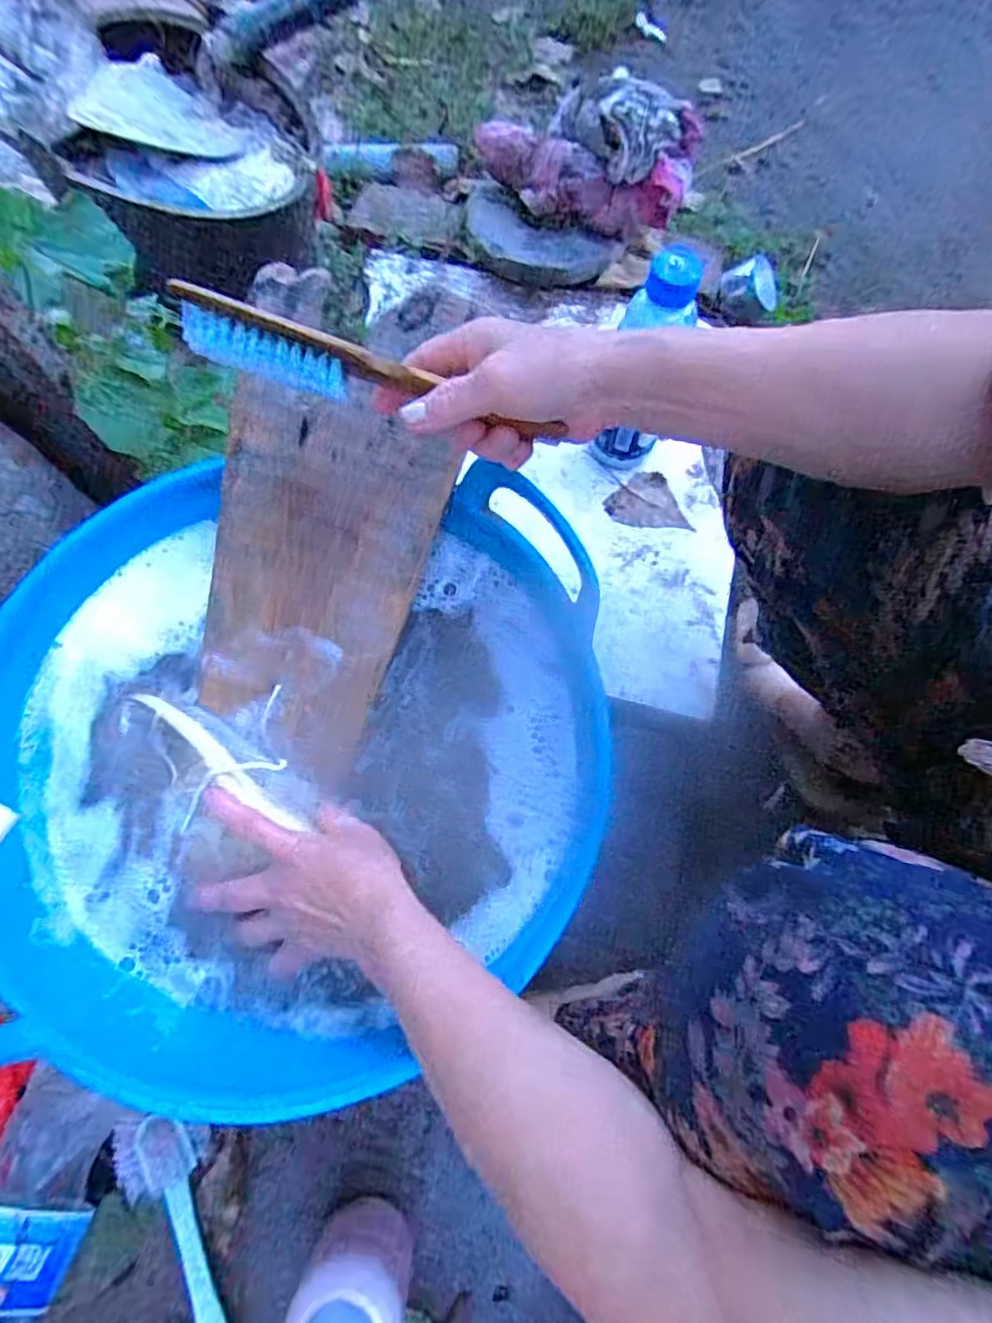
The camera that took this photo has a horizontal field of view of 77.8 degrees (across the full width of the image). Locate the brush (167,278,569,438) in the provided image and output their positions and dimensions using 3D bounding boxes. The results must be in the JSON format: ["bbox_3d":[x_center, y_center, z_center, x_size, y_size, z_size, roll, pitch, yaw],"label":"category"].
[{"bbox_3d":[-0.067,-0.150,0.328,0.201,0.030,0.021,15,71,-7],"label":"brush"}]

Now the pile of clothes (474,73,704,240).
[{"bbox_3d":[0.097,-0.589,0.707,0.258,0.112,0.102,28,73,7],"label":"pile of clothes"}]

